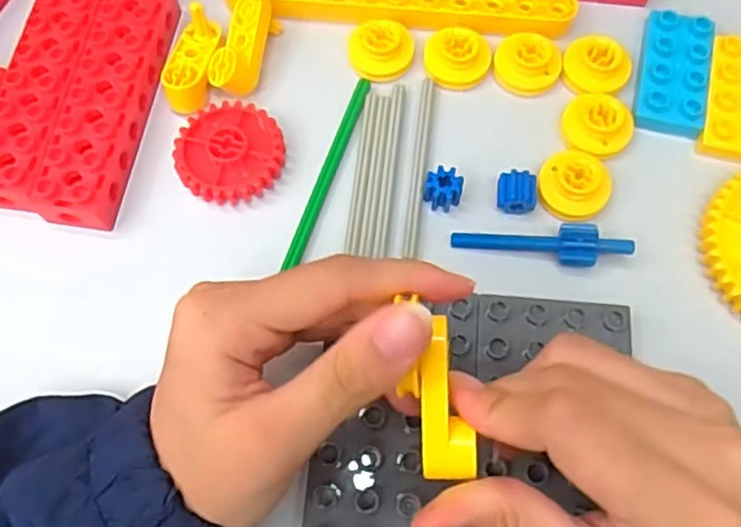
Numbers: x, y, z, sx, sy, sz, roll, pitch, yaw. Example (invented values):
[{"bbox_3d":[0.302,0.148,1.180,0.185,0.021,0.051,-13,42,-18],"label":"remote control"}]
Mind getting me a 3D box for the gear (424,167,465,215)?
[{"bbox_3d":[0.033,-0.033,0.311,0.016,0.014,0.018,8,69,4],"label":"gear"}]

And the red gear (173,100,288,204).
[{"bbox_3d":[-0.065,-0.051,0.319,0.048,0.016,0.049,0,69,1],"label":"red gear"}]

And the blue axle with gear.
[{"bbox_3d":[0.075,-0.010,0.301,0.075,0.014,0.017,10,70,4],"label":"blue axle with gear"}]

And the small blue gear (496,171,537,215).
[{"bbox_3d":[0.066,-0.031,0.309,0.017,0.013,0.017,6,69,3],"label":"small blue gear"}]

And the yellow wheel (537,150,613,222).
[{"bbox_3d":[0.092,-0.037,0.310,0.031,0.011,0.032,0,73,0],"label":"yellow wheel"}]

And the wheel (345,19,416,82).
[{"bbox_3d":[0.005,-0.105,0.333,0.032,0.013,0.025,2,69,1],"label":"wheel"}]

